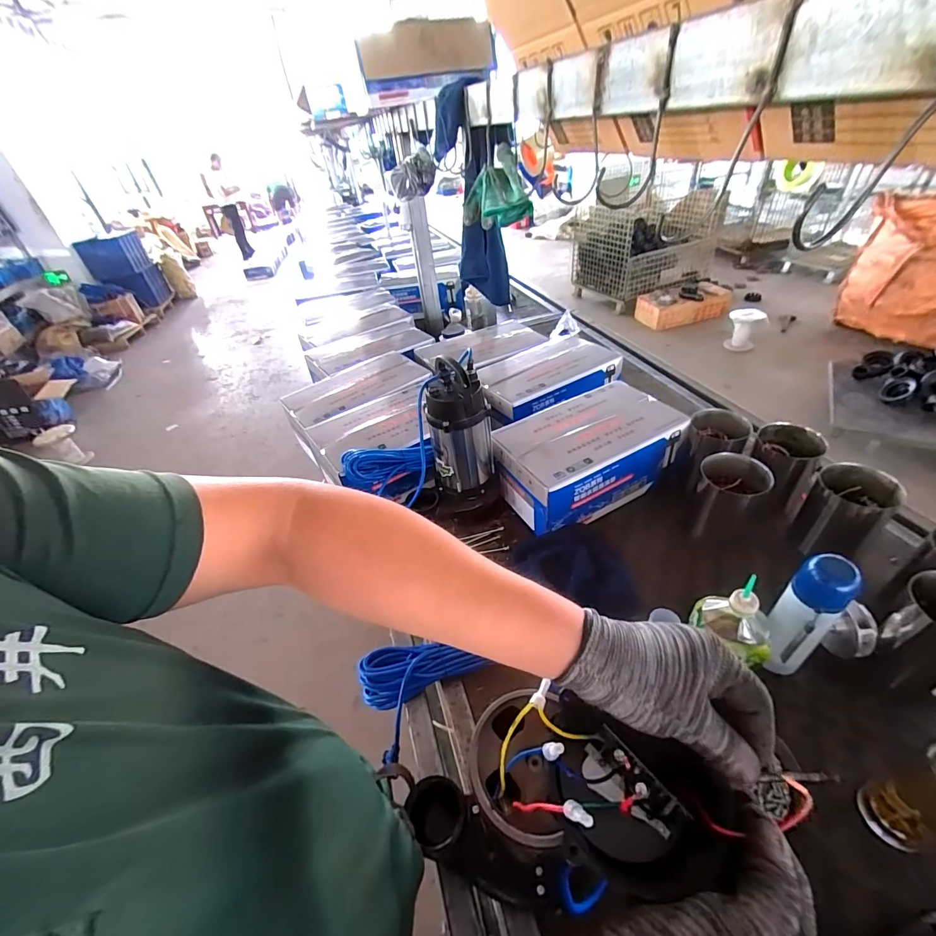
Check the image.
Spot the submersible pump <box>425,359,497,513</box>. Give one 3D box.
[{"bbox_3d":[-0.014,-0.069,0.878,0.133,0.292,0.119,-7,40,1],"label":"submersible pump"}]

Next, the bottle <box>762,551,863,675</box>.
[{"bbox_3d":[0.485,0.216,0.613,0.073,0.210,0.077,-28,44,-23],"label":"bottle"}]

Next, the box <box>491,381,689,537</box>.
[{"bbox_3d":[0.273,-0.031,0.984,0.393,0.165,0.231,-23,43,-18],"label":"box"}]

